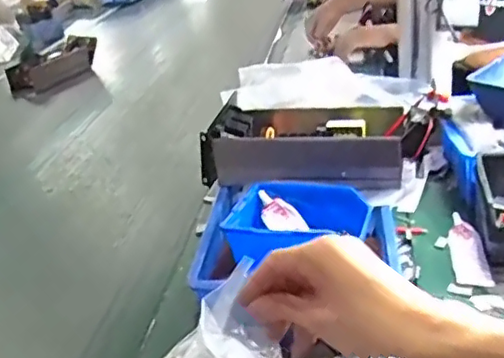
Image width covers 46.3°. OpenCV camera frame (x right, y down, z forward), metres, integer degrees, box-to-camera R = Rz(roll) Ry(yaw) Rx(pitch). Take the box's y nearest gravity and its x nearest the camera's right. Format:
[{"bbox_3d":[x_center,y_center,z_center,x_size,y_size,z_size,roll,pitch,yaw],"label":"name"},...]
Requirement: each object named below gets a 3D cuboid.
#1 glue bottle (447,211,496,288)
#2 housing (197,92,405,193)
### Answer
[{"bbox_3d":[0.253,0.083,0.697,0.035,0.022,0.124,-4,26,9],"label":"glue bottle"},{"bbox_3d":[0.065,-0.049,0.732,0.234,0.077,0.117,2,28,19],"label":"housing"}]

